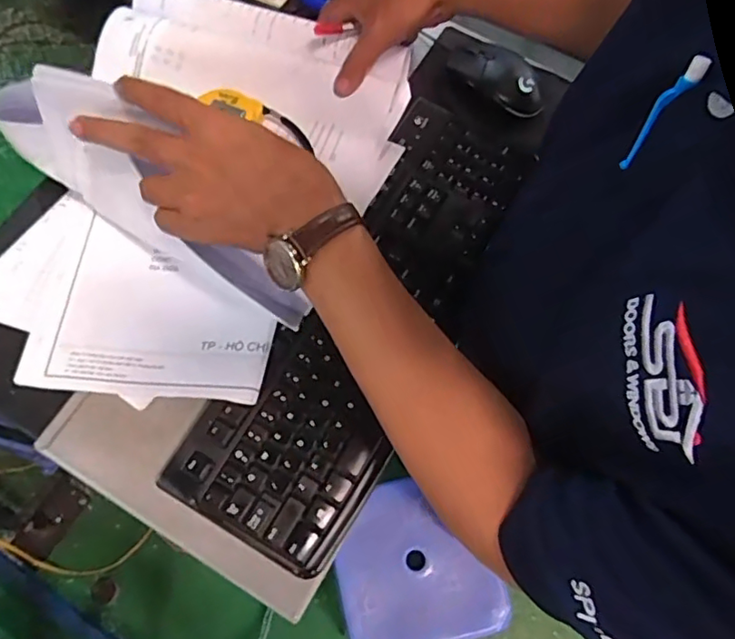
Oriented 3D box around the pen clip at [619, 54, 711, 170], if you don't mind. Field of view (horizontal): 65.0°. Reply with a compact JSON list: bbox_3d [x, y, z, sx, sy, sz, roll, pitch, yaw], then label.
[{"bbox_3d":[0.126,-0.089,0.248,0.009,0.053,0.006,42,51,14],"label":"pen clip"}]

